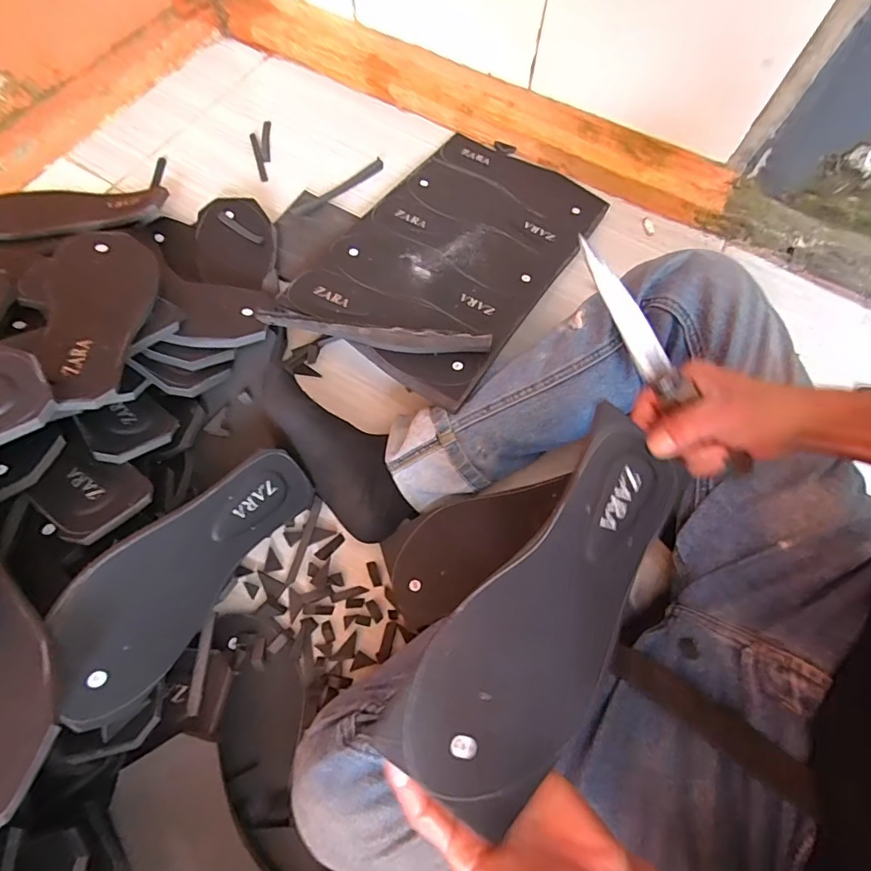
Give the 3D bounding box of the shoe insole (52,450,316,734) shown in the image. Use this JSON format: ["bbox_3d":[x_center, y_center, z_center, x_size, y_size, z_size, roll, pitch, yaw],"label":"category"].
[{"bbox_3d":[-0.208,0.112,0.415,0.247,0.016,0.100,-48,121,-38],"label":"shoe insole"}]

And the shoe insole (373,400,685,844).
[{"bbox_3d":[0.079,0.101,0.298,0.093,0.039,0.251,36,67,12],"label":"shoe insole"}]

